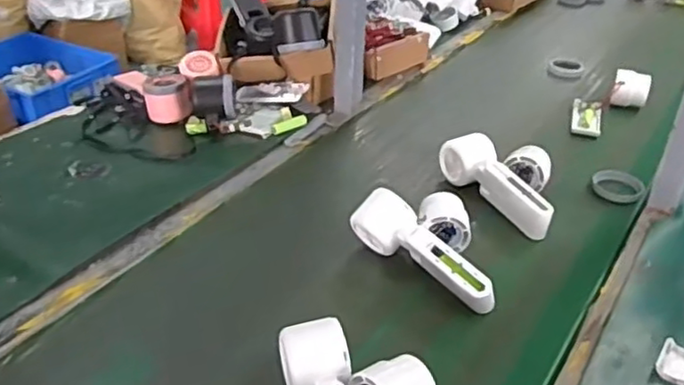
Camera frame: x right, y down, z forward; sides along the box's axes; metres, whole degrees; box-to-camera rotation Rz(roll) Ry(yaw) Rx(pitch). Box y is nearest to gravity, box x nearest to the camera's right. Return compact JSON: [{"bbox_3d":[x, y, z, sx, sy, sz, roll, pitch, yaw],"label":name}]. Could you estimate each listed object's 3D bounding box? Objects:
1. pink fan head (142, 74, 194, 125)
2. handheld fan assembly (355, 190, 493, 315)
[{"bbox_3d":[-0.240,-0.129,0.900,0.062,0.050,0.062,-5,33,-10],"label":"pink fan head"},{"bbox_3d":[0.104,0.047,0.660,0.107,0.065,0.154,-28,42,-37],"label":"handheld fan assembly"}]

